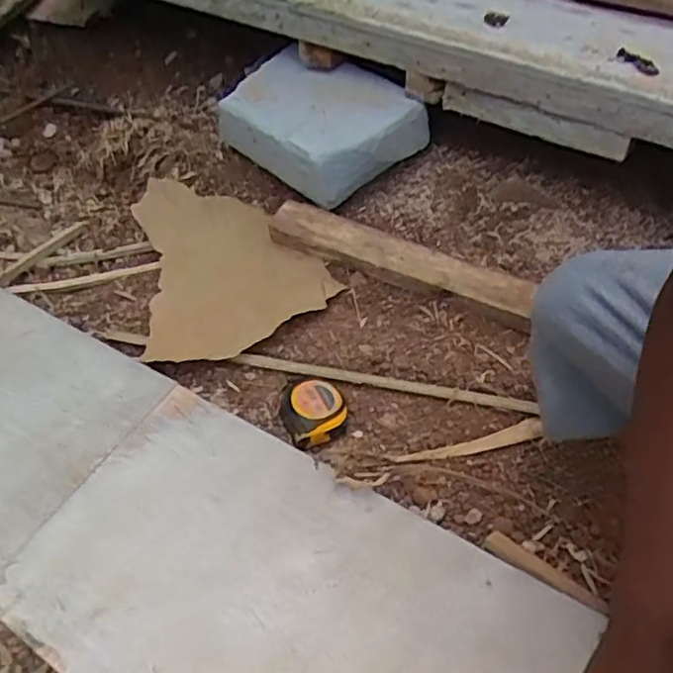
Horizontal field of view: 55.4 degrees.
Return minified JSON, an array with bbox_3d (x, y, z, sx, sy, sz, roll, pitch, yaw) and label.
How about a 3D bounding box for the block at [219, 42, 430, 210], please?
[{"bbox_3d":[-0.030,-0.326,1.009,0.297,0.146,0.175,32,59,34],"label":"block"}]

